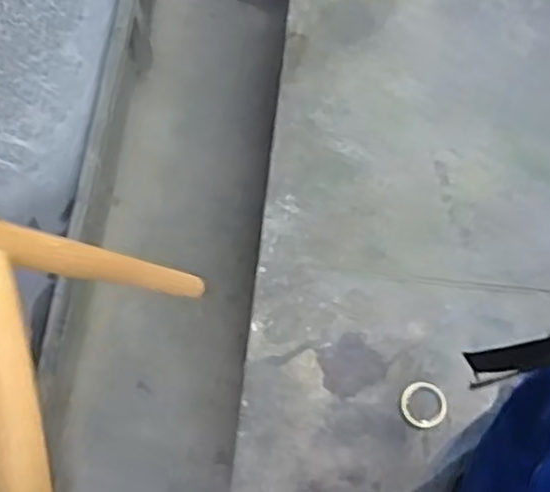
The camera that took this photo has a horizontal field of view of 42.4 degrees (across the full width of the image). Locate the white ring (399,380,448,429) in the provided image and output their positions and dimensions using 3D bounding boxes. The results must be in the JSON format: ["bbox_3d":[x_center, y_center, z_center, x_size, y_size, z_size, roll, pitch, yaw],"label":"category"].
[{"bbox_3d":[0.314,0.334,1.500,0.096,0.012,0.097,0,72,1],"label":"white ring"}]

